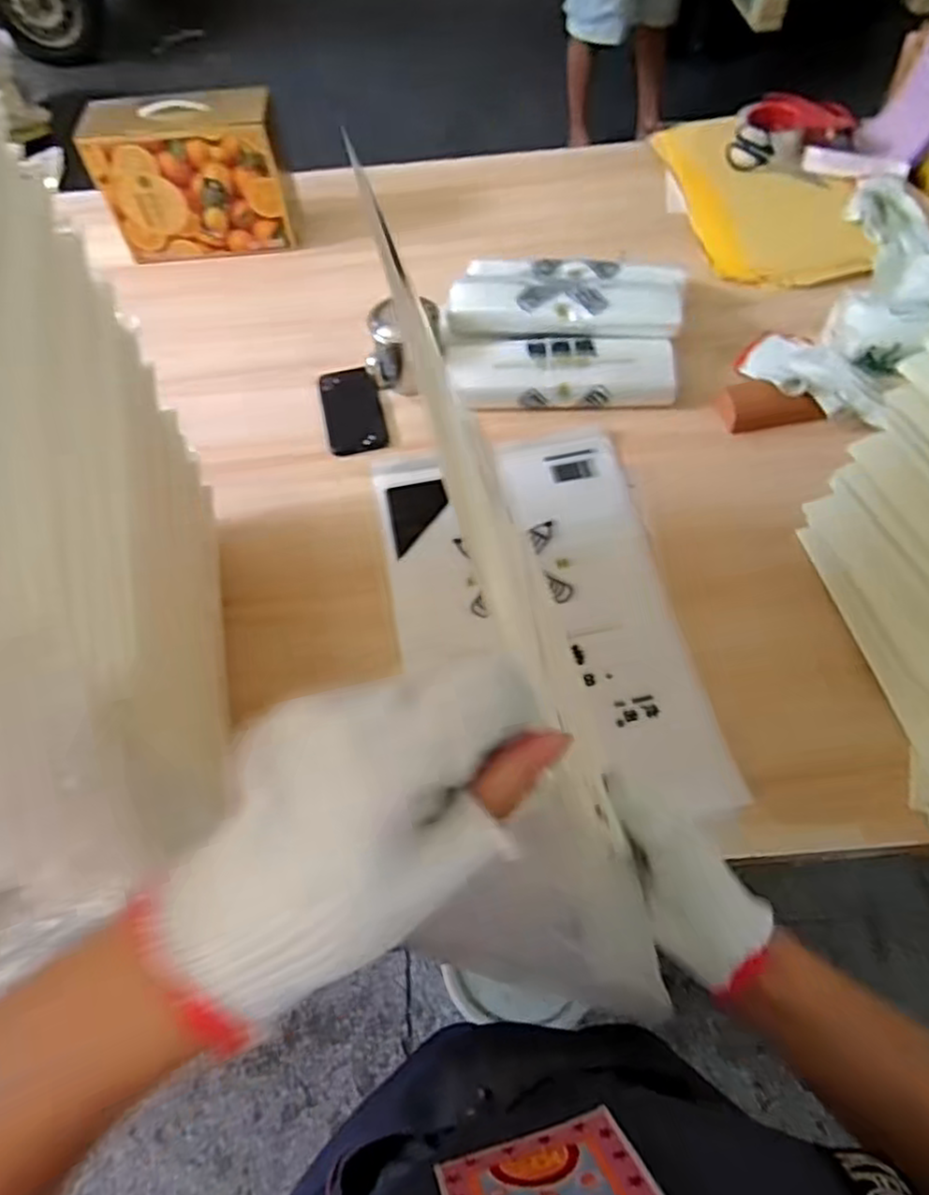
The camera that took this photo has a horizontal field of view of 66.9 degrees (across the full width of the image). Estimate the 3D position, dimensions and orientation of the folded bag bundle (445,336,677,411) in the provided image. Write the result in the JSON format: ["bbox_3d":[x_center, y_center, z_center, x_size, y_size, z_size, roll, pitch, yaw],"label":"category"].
[{"bbox_3d":[0.121,-0.291,0.917,0.295,0.048,0.102,-4,58,1],"label":"folded bag bundle"}]

